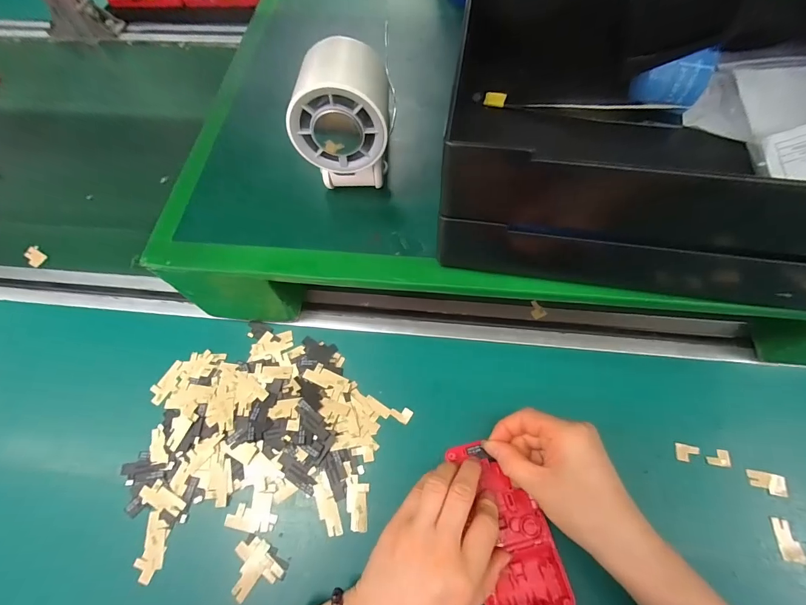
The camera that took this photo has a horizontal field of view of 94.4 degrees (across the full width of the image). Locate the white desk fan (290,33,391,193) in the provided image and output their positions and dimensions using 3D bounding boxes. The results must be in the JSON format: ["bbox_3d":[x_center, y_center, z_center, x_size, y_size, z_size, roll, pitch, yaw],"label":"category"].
[{"bbox_3d":[-0.039,-0.121,0.269,0.063,0.100,0.063,-2,65,1],"label":"white desk fan"}]

